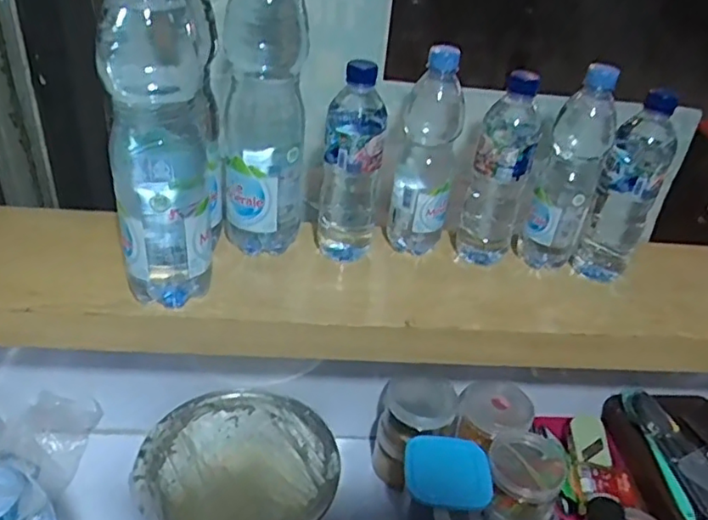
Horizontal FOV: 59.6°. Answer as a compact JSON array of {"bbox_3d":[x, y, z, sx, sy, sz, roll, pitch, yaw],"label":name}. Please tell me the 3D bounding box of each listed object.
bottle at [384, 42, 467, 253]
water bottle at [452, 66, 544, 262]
[{"bbox_3d":[0.079,-0.117,0.704,0.065,0.245,0.066,8,33,3],"label":"bottle"},{"bbox_3d":[0.166,-0.097,0.707,0.070,0.224,0.082,15,34,14],"label":"water bottle"}]

